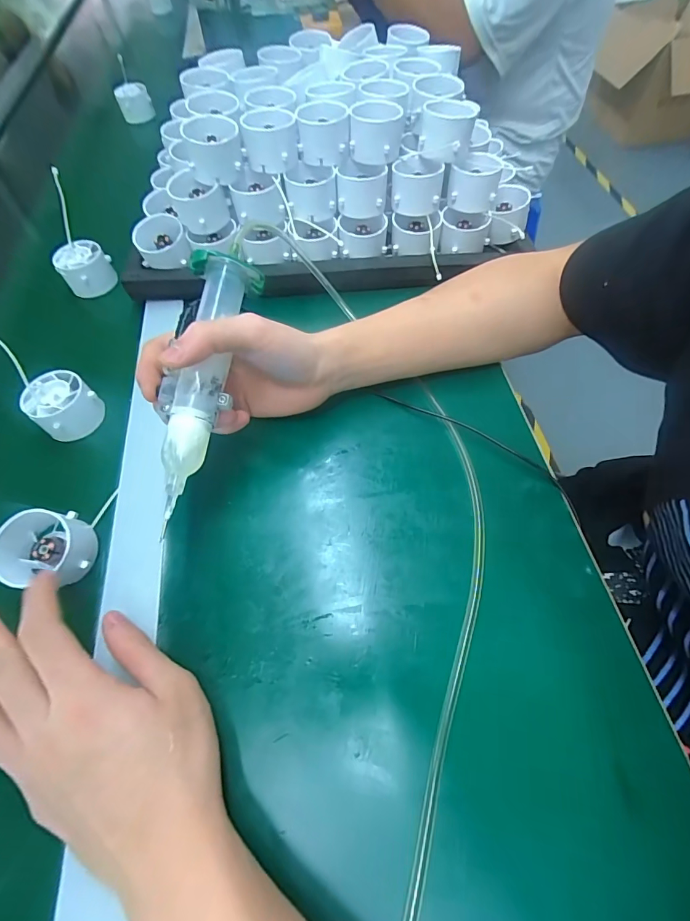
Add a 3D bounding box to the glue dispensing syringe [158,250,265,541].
[{"bbox_3d":[-0.093,-0.054,0.266,0.041,0.023,0.178,8,75,4],"label":"glue dispensing syringe"}]

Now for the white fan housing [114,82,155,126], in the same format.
[{"bbox_3d":[-0.346,-0.593,0.683,0.054,0.044,0.051,-25,61,-11],"label":"white fan housing"}]

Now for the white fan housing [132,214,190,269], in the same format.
[{"bbox_3d":[-0.187,-0.220,0.424,0.049,0.040,0.047,-17,63,-10],"label":"white fan housing"}]

